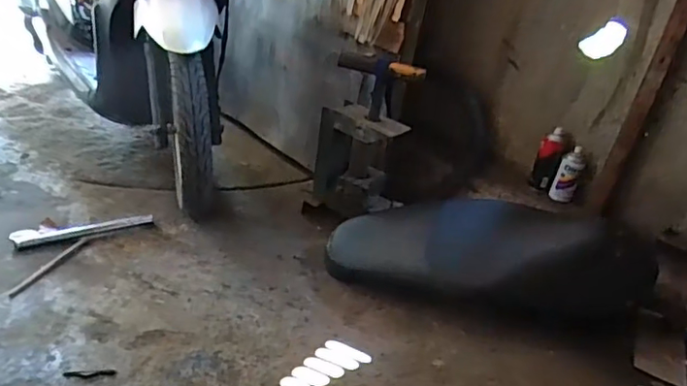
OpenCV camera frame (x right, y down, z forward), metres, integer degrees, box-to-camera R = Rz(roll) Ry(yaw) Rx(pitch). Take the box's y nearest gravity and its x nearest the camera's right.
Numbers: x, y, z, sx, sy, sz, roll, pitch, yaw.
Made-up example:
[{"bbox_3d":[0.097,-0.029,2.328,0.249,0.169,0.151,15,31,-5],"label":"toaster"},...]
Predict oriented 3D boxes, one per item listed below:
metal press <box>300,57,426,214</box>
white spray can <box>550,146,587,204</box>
[{"bbox_3d":[0.053,-0.141,1.623,0.178,0.487,0.251,-16,38,-41],"label":"metal press"},{"bbox_3d":[0.631,-0.053,1.586,0.060,0.139,0.069,31,33,33],"label":"white spray can"}]

